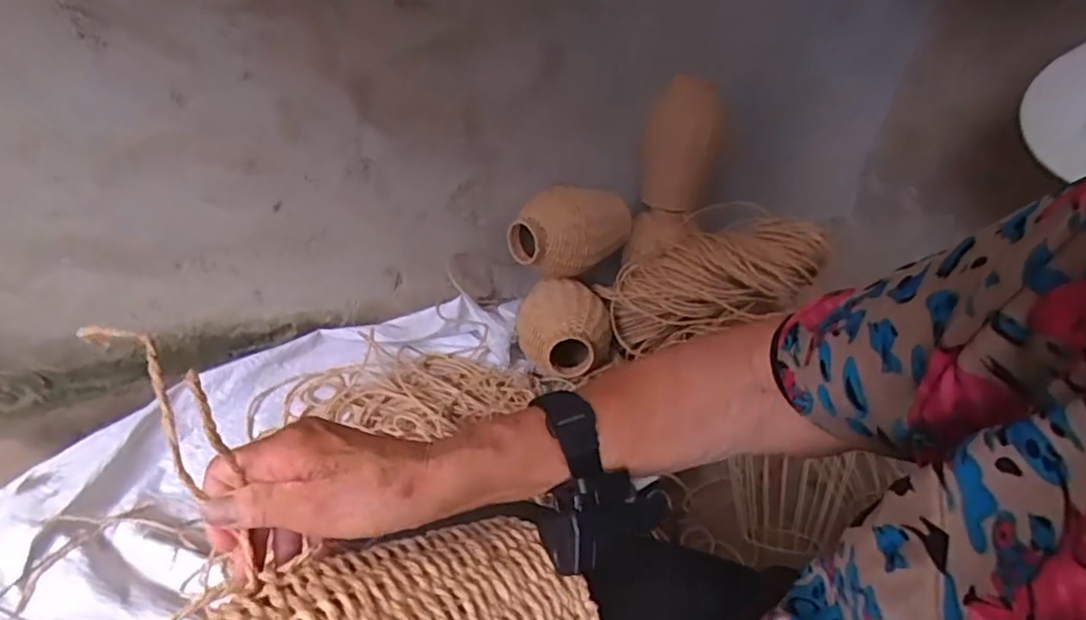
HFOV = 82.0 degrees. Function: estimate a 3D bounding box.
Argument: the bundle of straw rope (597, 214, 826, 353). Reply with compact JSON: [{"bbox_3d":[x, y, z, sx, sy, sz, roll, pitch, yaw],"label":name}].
[{"bbox_3d":[0.308,-0.057,1.181,0.419,0.153,0.152,-20,23,35],"label":"bundle of straw rope"}]

